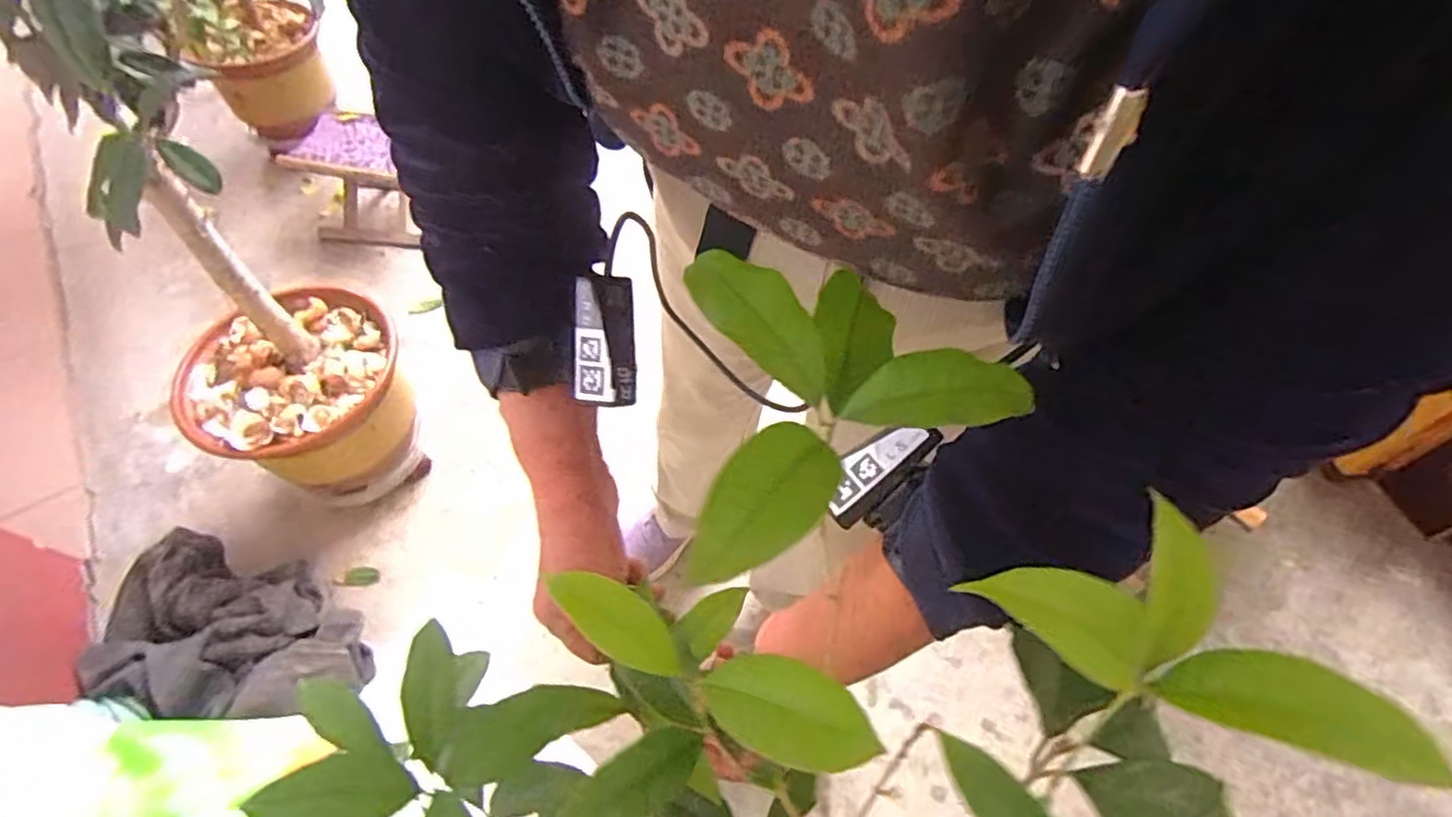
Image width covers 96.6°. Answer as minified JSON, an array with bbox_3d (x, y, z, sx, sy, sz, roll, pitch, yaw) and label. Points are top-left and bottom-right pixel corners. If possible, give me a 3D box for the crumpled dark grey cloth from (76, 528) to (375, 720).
[{"bbox_3d":[-0.726,0.327,0.958,0.408,0.142,0.238,10,58,7],"label":"crumpled dark grey cloth"}]

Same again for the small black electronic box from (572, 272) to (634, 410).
[{"bbox_3d":[-0.064,-0.035,0.341,0.029,0.013,0.067,-2,92,-3],"label":"small black electronic box"}]

